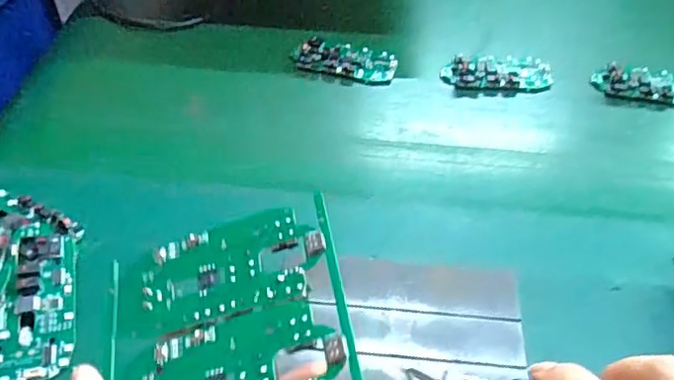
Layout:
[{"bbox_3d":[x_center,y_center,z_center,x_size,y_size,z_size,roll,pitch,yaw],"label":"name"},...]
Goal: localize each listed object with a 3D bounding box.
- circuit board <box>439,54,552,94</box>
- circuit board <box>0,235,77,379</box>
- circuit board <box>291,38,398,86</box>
[{"bbox_3d":[0.147,-0.106,0.538,0.097,0.017,0.047,-8,52,-5],"label":"circuit board"},{"bbox_3d":[-0.177,0.068,0.346,0.043,0.012,0.088,-4,62,-5],"label":"circuit board"},{"bbox_3d":[0.008,-0.121,0.540,0.093,0.017,0.042,11,52,10],"label":"circuit board"}]

